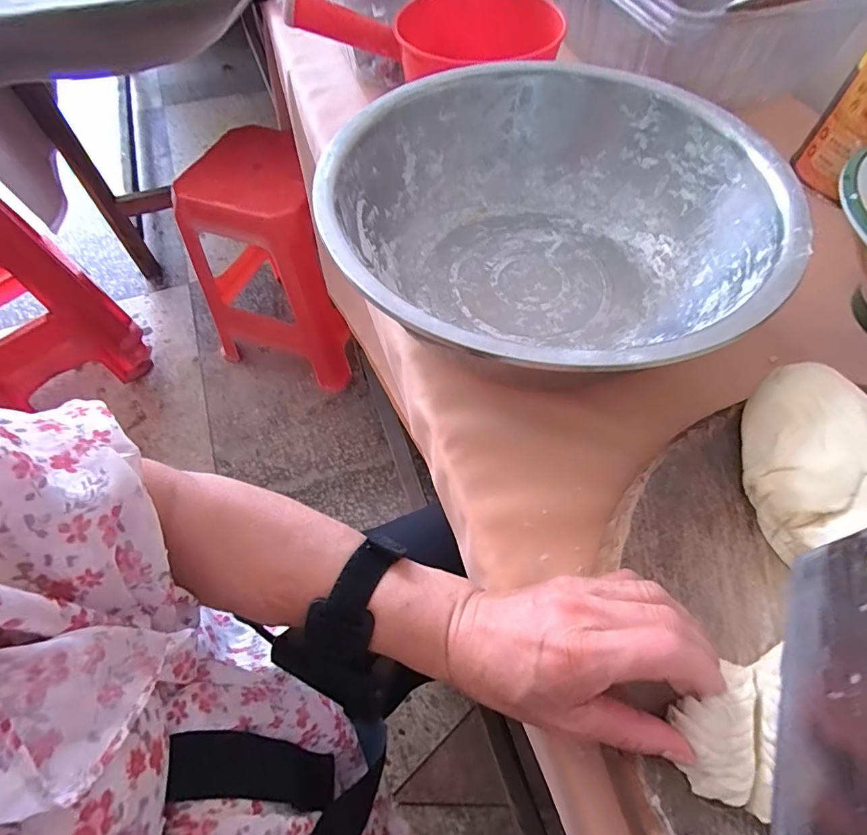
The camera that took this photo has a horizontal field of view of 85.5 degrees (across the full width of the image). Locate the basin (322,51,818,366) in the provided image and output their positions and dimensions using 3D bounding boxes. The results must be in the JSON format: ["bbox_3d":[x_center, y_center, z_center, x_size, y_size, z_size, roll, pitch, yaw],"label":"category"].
[{"bbox_3d":[0.089,-0.155,0.378,0.331,0.100,0.323,0,59,1],"label":"basin"}]

